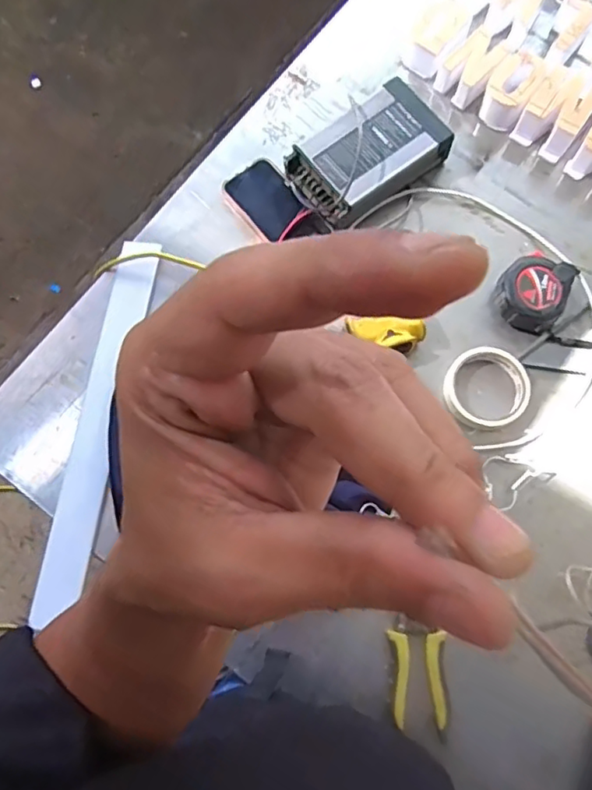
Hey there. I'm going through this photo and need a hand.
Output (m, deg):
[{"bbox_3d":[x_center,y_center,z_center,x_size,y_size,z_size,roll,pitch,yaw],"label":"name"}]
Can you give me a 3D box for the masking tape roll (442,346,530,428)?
[{"bbox_3d":[0.215,-0.007,0.654,0.092,0.023,0.094,0,74,-1],"label":"masking tape roll"}]

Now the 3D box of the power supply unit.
[{"bbox_3d":[0.094,-0.298,0.719,0.191,0.055,0.116,-38,78,-8],"label":"power supply unit"}]

